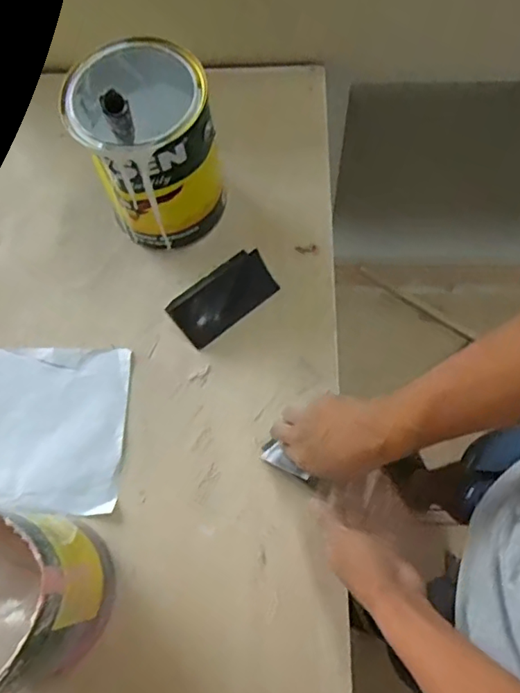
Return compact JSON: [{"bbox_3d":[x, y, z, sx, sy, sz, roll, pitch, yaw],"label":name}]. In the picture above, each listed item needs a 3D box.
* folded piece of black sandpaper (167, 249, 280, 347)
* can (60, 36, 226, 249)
[{"bbox_3d":[-0.051,-0.070,0.713,0.137,0.036,0.078,-37,74,-11],"label":"folded piece of black sandpaper"},{"bbox_3d":[-0.138,-0.248,0.694,0.158,0.200,0.181,-27,73,-8],"label":"can"}]

